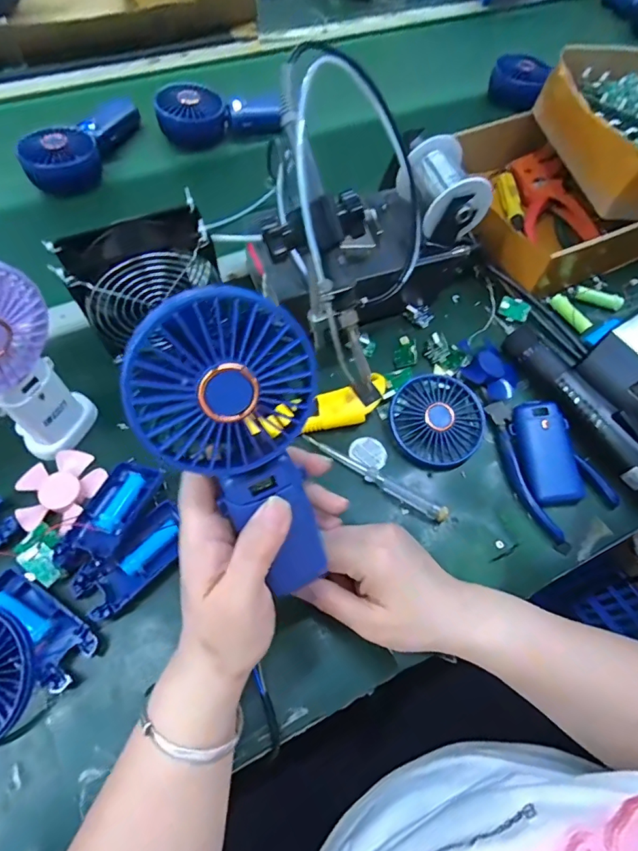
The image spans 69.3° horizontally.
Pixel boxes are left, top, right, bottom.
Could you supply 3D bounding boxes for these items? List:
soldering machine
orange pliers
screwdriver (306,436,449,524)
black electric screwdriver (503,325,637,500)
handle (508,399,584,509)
[{"bbox_3d":[0.050,-0.157,0.390,0.123,0.212,0.256,32,65,13],"label":"soldering machine"},{"bbox_3d":[0.277,-0.282,0.558,0.062,0.029,0.148,-3,63,-5],"label":"orange pliers"},{"bbox_3d":[0.048,0.045,0.405,0.137,0.013,0.013,29,64,11],"label":"screwdriver"},{"bbox_3d":[0.247,-0.019,0.423,0.034,0.030,0.195,-29,68,-17],"label":"black electric screwdriver"},{"bbox_3d":[0.206,0.022,0.413,0.050,0.018,0.095,-6,63,-6],"label":"handle"}]

